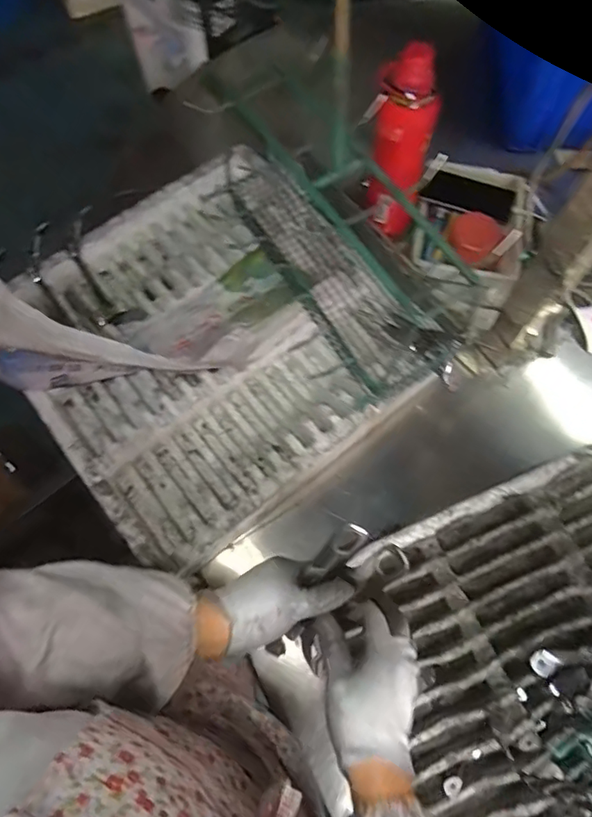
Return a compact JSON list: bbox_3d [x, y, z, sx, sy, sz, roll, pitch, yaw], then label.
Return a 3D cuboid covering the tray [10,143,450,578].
[{"bbox_3d":[-0.120,-0.111,0.817,0.544,0.107,0.524,-37,72,-11],"label":"tray"}]

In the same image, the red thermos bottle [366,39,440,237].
[{"bbox_3d":[0.159,-0.398,0.797,0.091,0.284,0.065,17,71,8],"label":"red thermos bottle"}]

